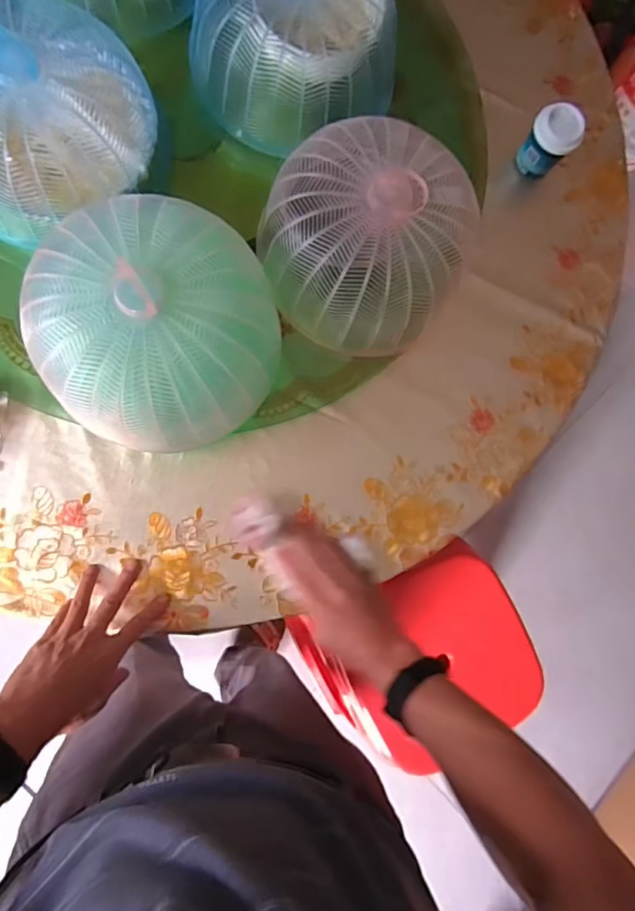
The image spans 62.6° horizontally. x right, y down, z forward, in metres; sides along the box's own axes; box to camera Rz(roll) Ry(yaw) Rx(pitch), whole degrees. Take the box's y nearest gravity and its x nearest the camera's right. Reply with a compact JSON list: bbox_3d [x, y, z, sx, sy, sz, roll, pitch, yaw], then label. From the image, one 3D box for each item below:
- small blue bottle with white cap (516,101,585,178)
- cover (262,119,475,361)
[{"bbox_3d":[0.281,-0.381,0.638,0.059,0.071,0.052,39,81,-2],"label":"small blue bottle with white cap"},{"bbox_3d":[0.055,-0.231,0.562,0.219,0.110,0.204,30,81,-3],"label":"cover"}]

